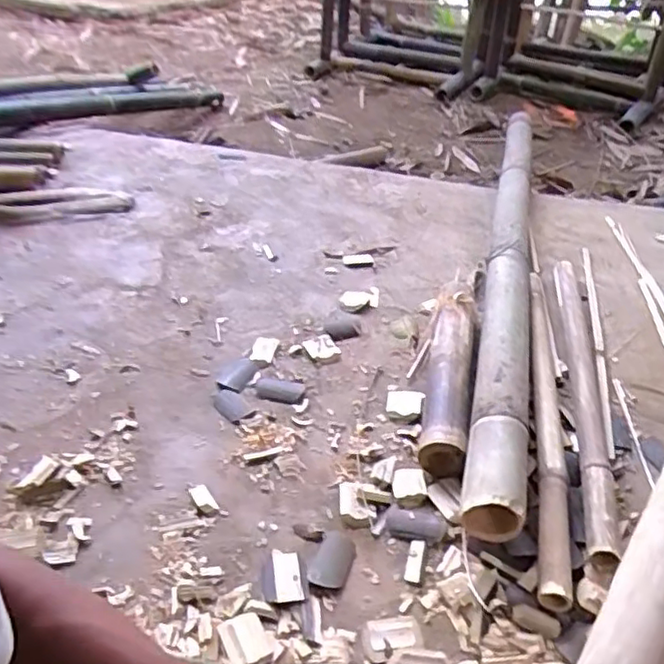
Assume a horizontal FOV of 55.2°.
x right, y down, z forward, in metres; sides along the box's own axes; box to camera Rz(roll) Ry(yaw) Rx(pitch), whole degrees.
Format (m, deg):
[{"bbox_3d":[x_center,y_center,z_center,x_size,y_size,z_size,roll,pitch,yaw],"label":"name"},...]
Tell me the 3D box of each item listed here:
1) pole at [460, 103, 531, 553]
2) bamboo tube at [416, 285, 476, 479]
[{"bbox_3d":[0.342,-0.181,1.235,0.076,0.093,1.378,8,38,12],"label":"pole"},{"bbox_3d":[0.172,0.053,0.936,0.068,0.059,0.381,8,38,10],"label":"bamboo tube"}]

